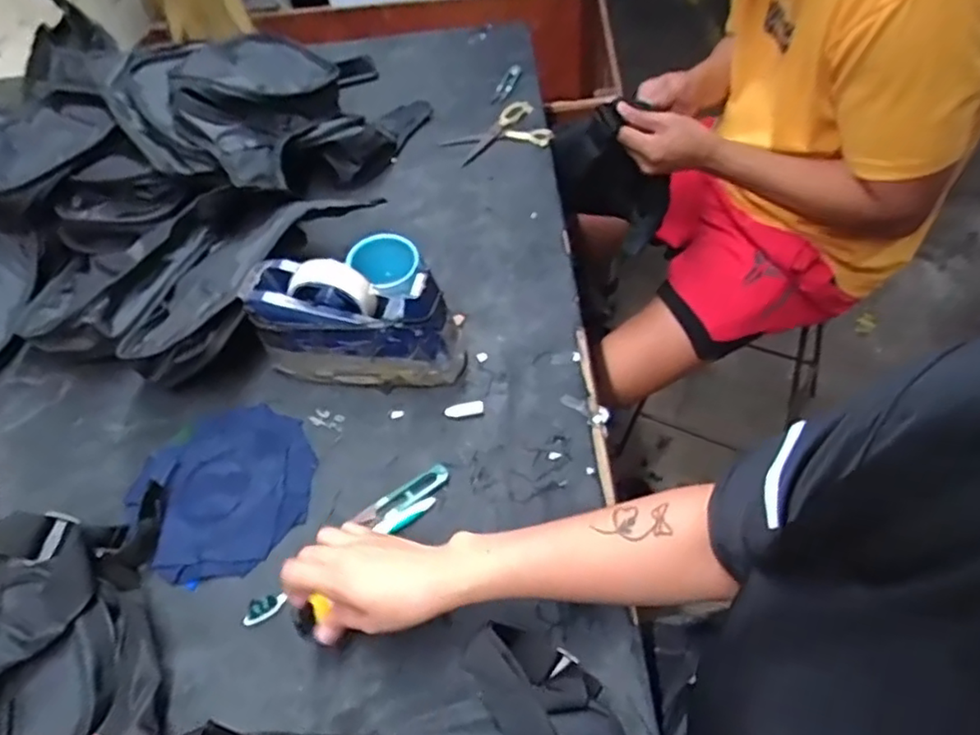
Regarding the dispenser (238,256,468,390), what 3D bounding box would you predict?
[{"bbox_3d":[-0.136,-0.040,0.648,0.206,0.112,0.068,7,52,13],"label":"dispenser"}]

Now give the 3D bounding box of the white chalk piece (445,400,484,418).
[{"bbox_3d":[-0.025,0.042,0.633,0.039,0.009,0.014,-9,51,-2],"label":"white chalk piece"}]

